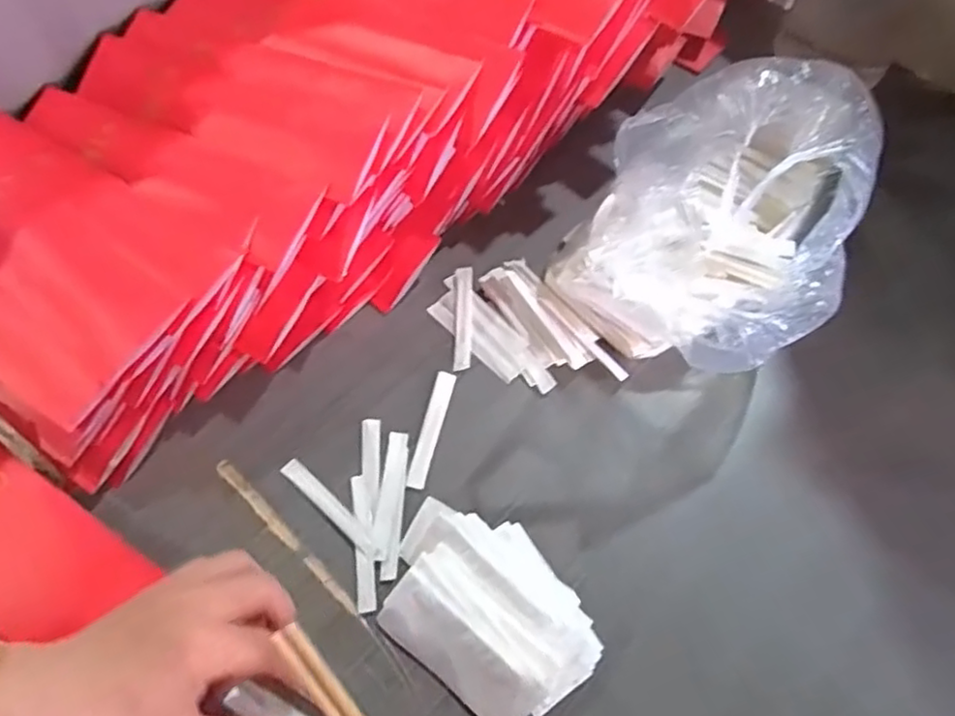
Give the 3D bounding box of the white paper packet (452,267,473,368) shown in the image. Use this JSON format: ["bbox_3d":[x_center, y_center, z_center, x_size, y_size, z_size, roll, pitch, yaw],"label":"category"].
[{"bbox_3d":[-0.011,-0.034,0.528,0.014,0.006,0.092,1,63,-1],"label":"white paper packet"}]

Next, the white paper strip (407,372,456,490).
[{"bbox_3d":[-0.034,0.051,0.483,0.014,0.004,0.092,13,63,5],"label":"white paper strip"}]

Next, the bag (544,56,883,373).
[{"bbox_3d":[0.182,-0.106,0.500,0.174,0.132,0.257,31,66,14],"label":"bag"}]

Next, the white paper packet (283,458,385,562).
[{"bbox_3d":[-0.099,0.105,0.454,0.095,0.004,0.012,39,68,17],"label":"white paper packet"}]

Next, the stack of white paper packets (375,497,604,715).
[{"bbox_3d":[0.006,0.159,0.416,0.139,0.031,0.099,37,68,16],"label":"stack of white paper packets"}]

